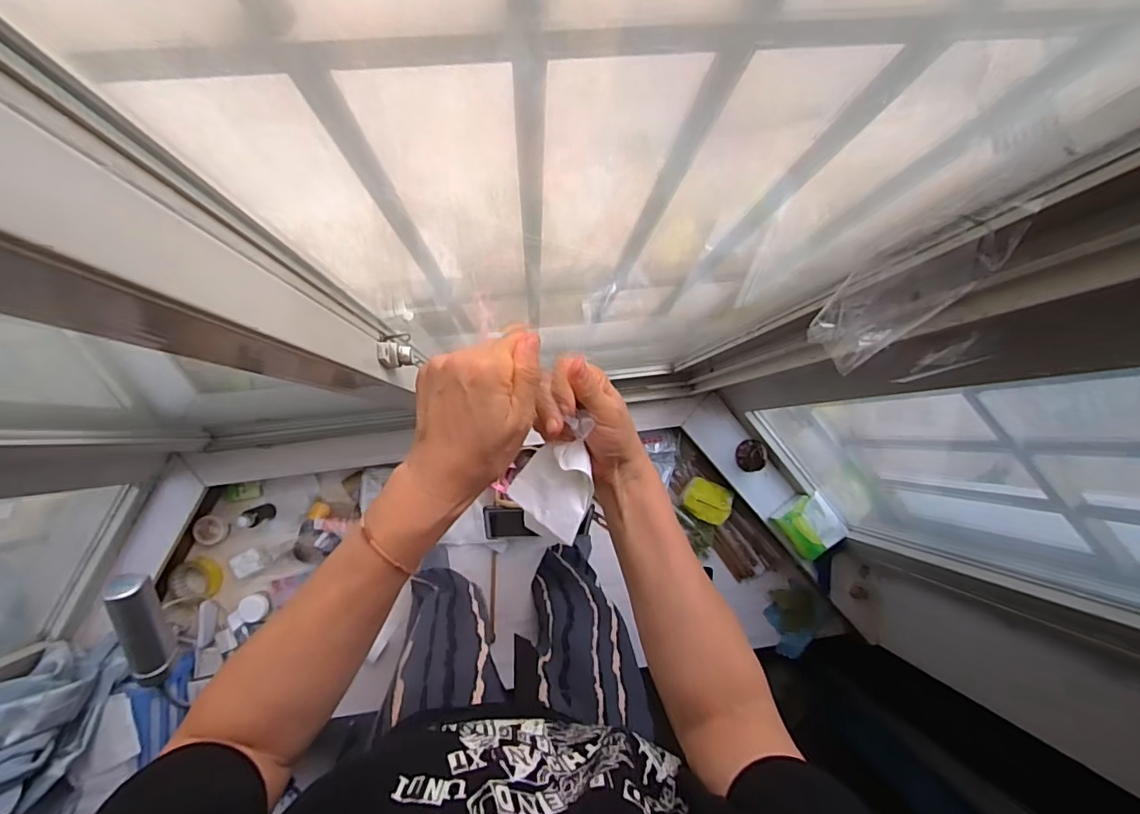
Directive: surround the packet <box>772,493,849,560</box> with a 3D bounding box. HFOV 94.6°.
[{"bbox_3d":[0.579,0.286,1.277,0.118,0.100,0.131,-39,91,-6],"label":"packet"}]

